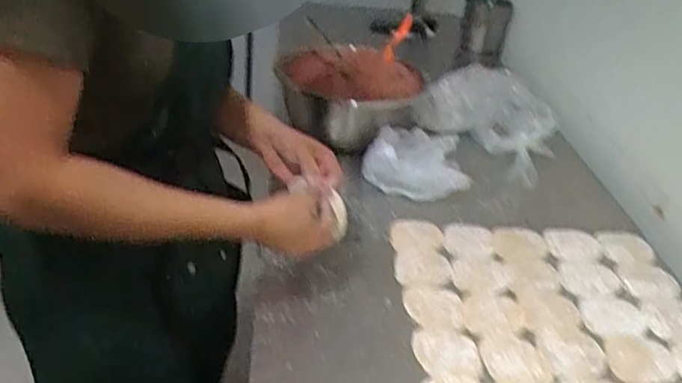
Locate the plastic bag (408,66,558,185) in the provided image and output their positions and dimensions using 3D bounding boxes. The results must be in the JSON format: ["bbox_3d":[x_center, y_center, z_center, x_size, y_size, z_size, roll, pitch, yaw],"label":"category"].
[{"bbox_3d":[0.280,-0.144,1.116,0.235,0.121,0.171,22,37,21],"label":"plastic bag"}]

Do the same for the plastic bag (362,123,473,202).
[{"bbox_3d":[0.121,-0.048,0.964,0.163,0.101,0.105,6,34,-1],"label":"plastic bag"}]

